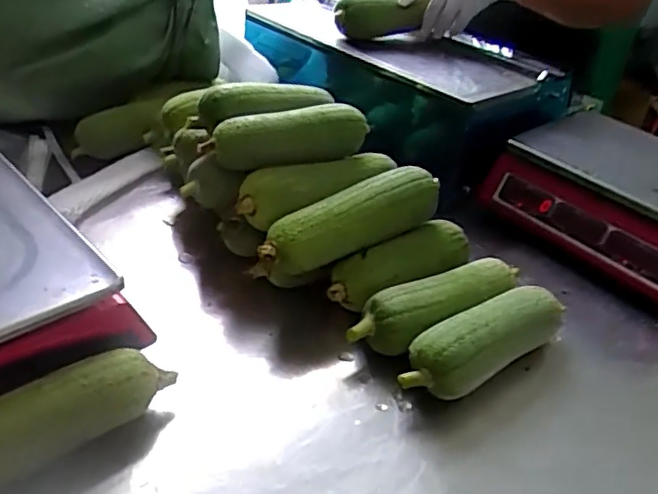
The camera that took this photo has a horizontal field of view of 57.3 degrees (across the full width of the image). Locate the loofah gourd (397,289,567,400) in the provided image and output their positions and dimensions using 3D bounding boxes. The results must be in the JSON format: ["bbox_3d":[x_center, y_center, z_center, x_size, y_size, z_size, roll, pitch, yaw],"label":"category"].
[{"bbox_3d":[0.152,0.096,0.584,0.190,0.069,0.063,-20,43,-33],"label":"loofah gourd"}]

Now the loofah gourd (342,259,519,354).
[{"bbox_3d":[0.113,0.065,0.622,0.201,0.058,0.054,-14,40,-28],"label":"loofah gourd"}]

